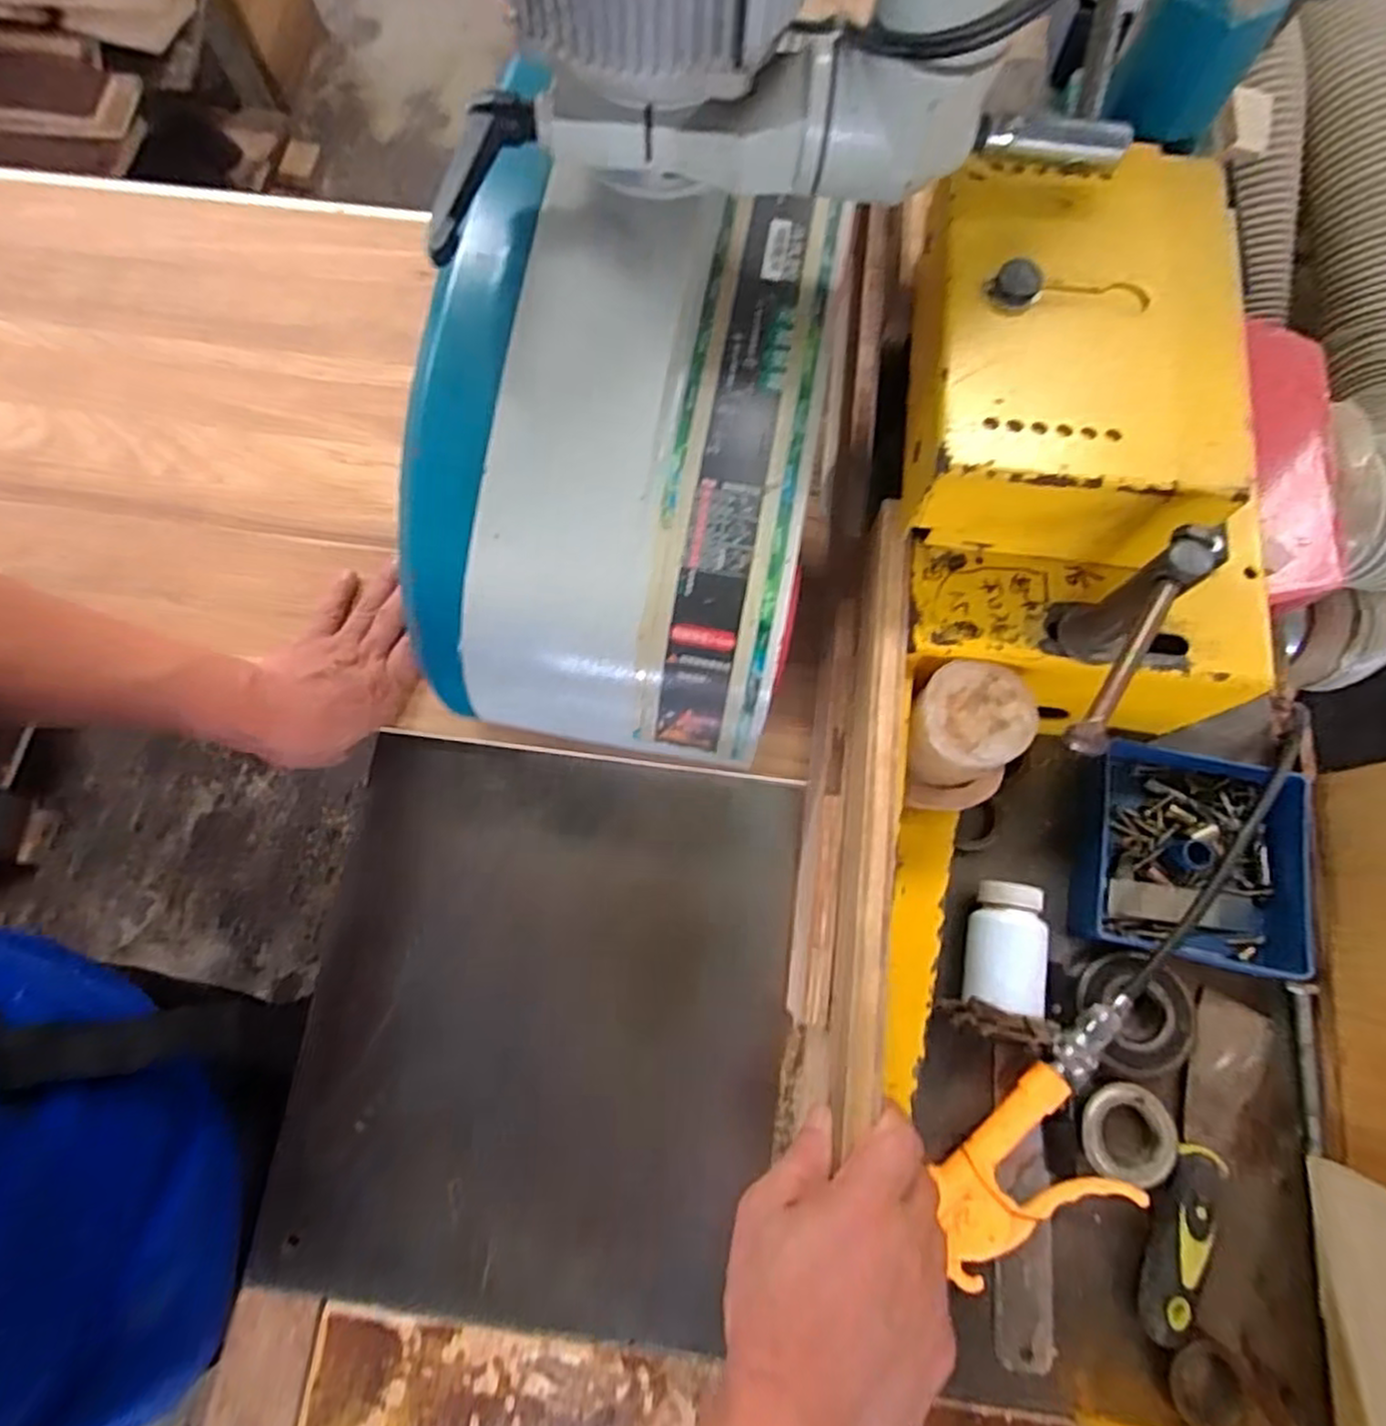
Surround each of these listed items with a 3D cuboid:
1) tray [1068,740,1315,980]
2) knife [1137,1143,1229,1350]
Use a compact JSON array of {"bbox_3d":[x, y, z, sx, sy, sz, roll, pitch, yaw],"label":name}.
[{"bbox_3d":[0.348,0.099,0.508,0.157,0.033,0.141,11,74,4],"label":"tray"},{"bbox_3d":[0.299,0.324,0.449,0.033,0.023,0.109,30,77,9],"label":"knife"}]

